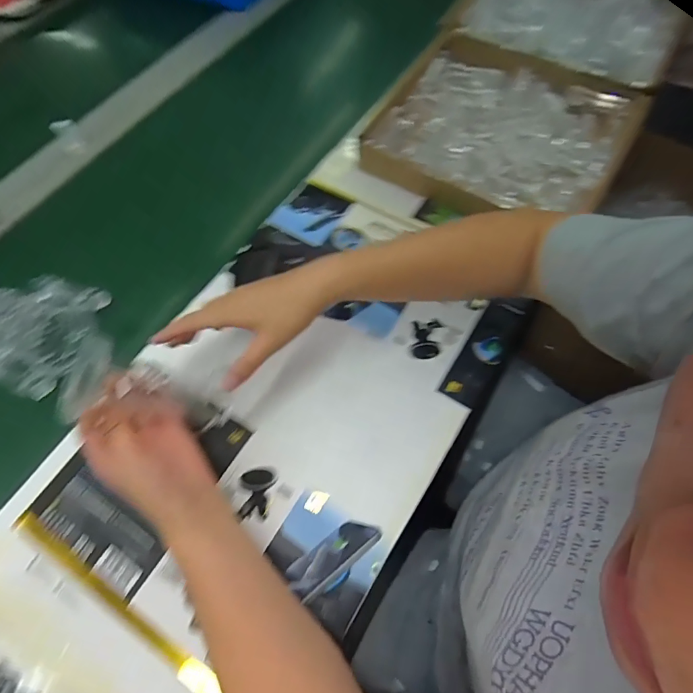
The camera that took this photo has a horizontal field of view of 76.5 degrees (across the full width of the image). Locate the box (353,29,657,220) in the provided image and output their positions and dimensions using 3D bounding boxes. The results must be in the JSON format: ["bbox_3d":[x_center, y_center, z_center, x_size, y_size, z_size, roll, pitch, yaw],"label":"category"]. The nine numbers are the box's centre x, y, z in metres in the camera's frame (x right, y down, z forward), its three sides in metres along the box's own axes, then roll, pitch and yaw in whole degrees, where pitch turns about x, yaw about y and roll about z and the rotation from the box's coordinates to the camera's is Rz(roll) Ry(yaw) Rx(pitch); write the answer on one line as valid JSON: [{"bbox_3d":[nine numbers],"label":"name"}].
[{"bbox_3d":[0.202,-0.286,0.583,0.297,0.065,0.275,32,68,16],"label":"box"}]

